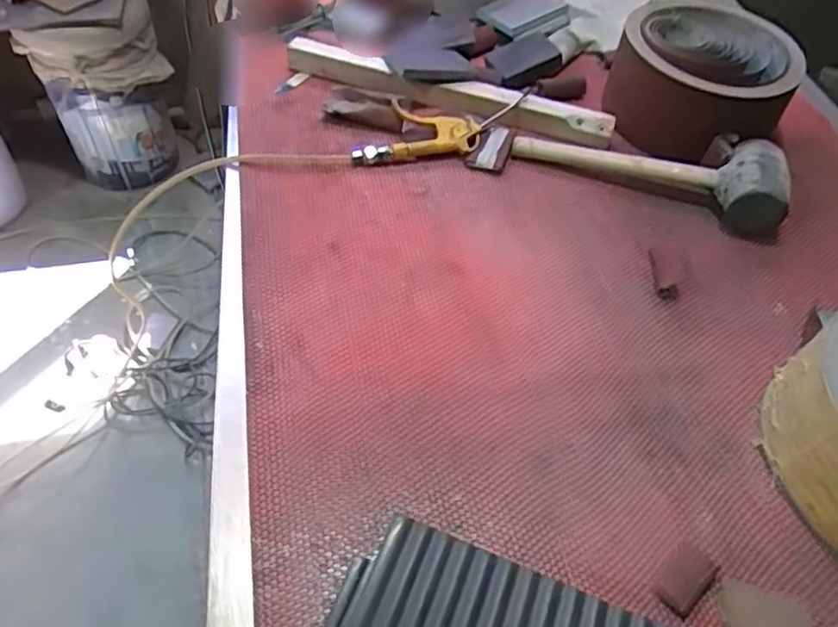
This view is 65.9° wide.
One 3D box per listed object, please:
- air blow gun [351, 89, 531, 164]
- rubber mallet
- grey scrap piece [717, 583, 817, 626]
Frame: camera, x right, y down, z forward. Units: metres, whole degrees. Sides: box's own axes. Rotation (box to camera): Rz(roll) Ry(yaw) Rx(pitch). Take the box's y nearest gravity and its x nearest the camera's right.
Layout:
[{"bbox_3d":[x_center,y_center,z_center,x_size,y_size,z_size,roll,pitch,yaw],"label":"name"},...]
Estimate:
[{"bbox_3d":[0.034,-0.253,0.888,0.261,0.036,0.095,-7,51,-10],"label":"air blow gun"},{"bbox_3d":[0.297,-0.196,0.844,0.347,0.072,0.109,15,51,7],"label":"rubber mallet"},{"bbox_3d":[0.288,0.250,0.534,0.078,0.004,0.035,13,51,6],"label":"grey scrap piece"}]

